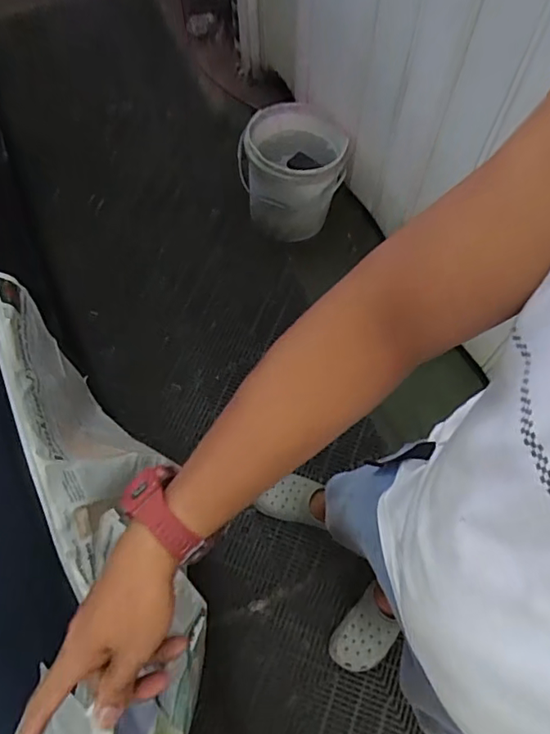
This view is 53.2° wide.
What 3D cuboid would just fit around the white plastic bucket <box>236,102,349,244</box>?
[{"bbox_3d":[0.053,-0.625,1.701,0.304,0.320,0.326,0,67,1],"label":"white plastic bucket"}]

